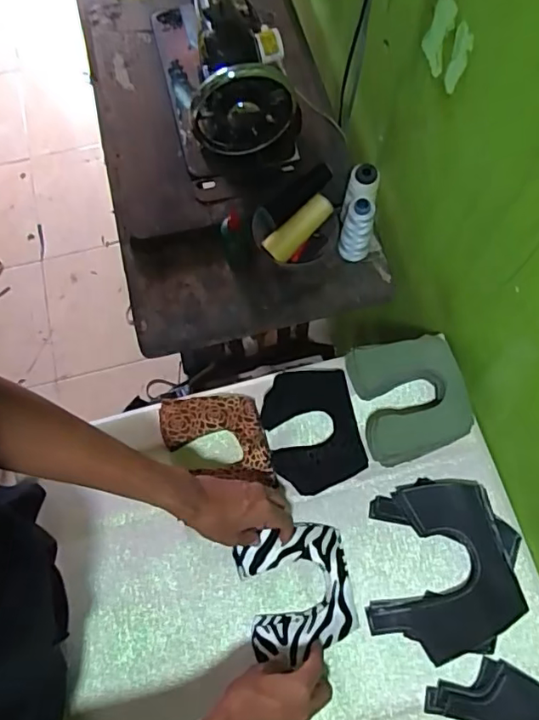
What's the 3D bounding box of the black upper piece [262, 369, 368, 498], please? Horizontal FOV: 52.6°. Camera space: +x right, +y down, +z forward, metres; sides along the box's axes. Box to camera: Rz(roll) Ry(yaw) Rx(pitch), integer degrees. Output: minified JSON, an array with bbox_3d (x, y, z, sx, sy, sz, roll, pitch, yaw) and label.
[{"bbox_3d":[0.056,0.093,0.728,0.117,0.041,0.154,-12,70,-2],"label":"black upper piece"}]

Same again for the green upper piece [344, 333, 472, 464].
[{"bbox_3d":[0.181,0.053,0.713,0.137,0.079,0.146,-12,70,-3],"label":"green upper piece"}]

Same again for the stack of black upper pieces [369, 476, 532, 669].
[{"bbox_3d":[0.215,0.249,0.664,0.173,0.032,0.201,5,70,4],"label":"stack of black upper pieces"}]

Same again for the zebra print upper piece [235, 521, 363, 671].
[{"bbox_3d":[0.033,0.275,0.657,0.130,0.029,0.134,-13,70,-3],"label":"zebra print upper piece"}]

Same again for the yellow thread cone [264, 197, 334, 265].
[{"bbox_3d":[0.043,-0.193,0.798,0.111,0.034,0.034,-40,72,10],"label":"yellow thread cone"}]

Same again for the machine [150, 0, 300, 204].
[{"bbox_3d":[-0.087,-0.489,0.828,0.171,0.212,0.412,-14,71,-4],"label":"machine"}]

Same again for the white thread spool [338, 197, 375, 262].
[{"bbox_3d":[0.126,-0.185,0.786,0.042,0.118,0.034,15,71,7],"label":"white thread spool"}]

